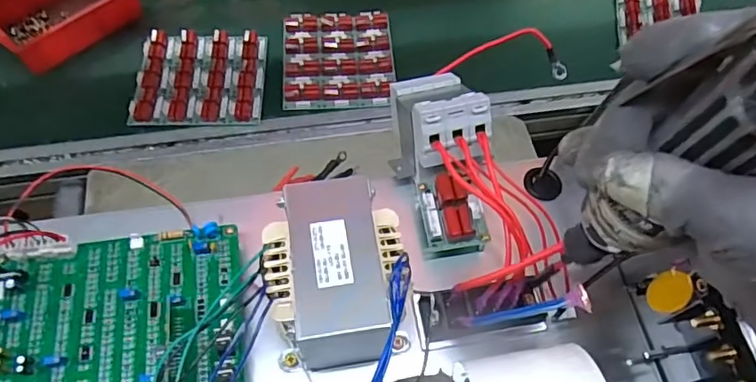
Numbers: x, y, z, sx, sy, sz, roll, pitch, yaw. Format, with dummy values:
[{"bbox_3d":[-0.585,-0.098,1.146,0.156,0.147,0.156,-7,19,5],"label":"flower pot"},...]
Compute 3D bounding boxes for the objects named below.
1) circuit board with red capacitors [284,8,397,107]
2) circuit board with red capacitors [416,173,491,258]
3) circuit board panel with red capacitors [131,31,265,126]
[{"bbox_3d":[-0.060,-0.199,0.820,0.163,0.025,0.180,-3,61,-4],"label":"circuit board with red capacitors"},{"bbox_3d":[0.056,0.016,0.398,0.047,0.024,0.057,-3,61,-4],"label":"circuit board with red capacitors"},{"bbox_3d":[-0.259,-0.169,0.791,0.181,0.027,0.163,1,61,-1],"label":"circuit board panel with red capacitors"}]

